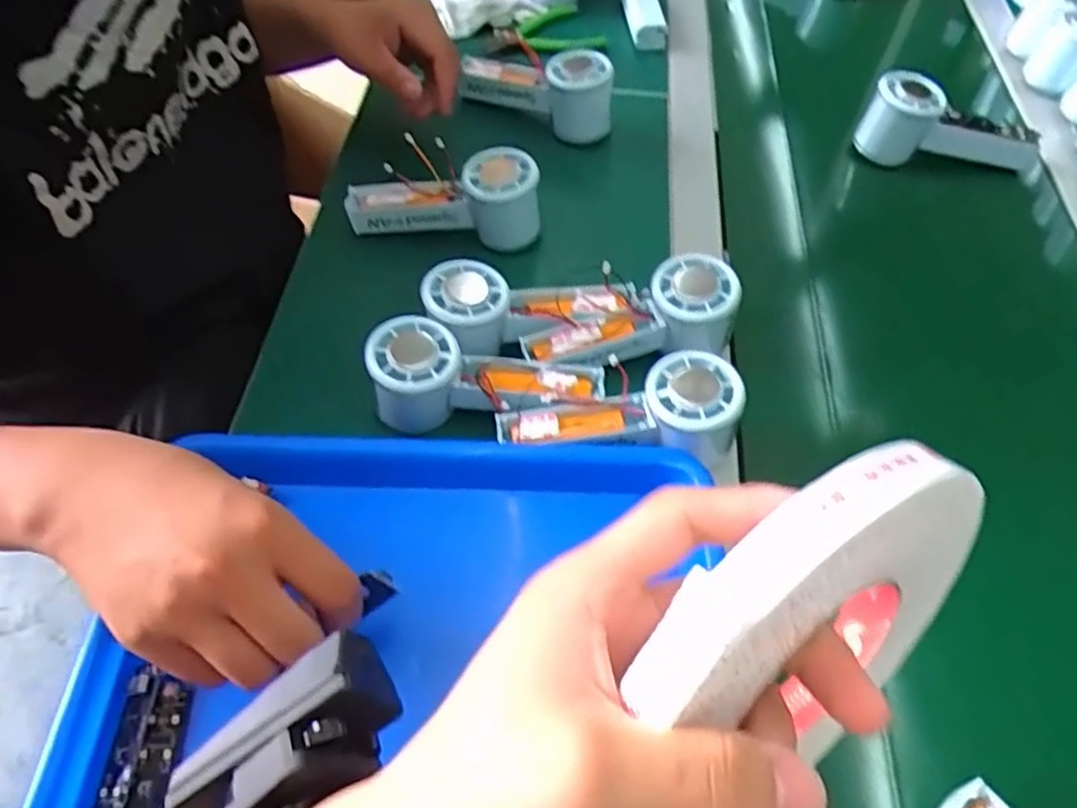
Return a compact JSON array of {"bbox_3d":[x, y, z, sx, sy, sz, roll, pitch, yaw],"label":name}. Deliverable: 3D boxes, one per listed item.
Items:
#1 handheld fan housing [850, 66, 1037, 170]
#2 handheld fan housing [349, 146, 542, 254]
[{"bbox_3d":[0.365,-0.252,0.660,0.161,0.066,0.052,4,55,3],"label":"handheld fan housing"},{"bbox_3d":[-0.074,-0.163,0.577,0.147,0.062,0.048,2,55,1],"label":"handheld fan housing"}]

